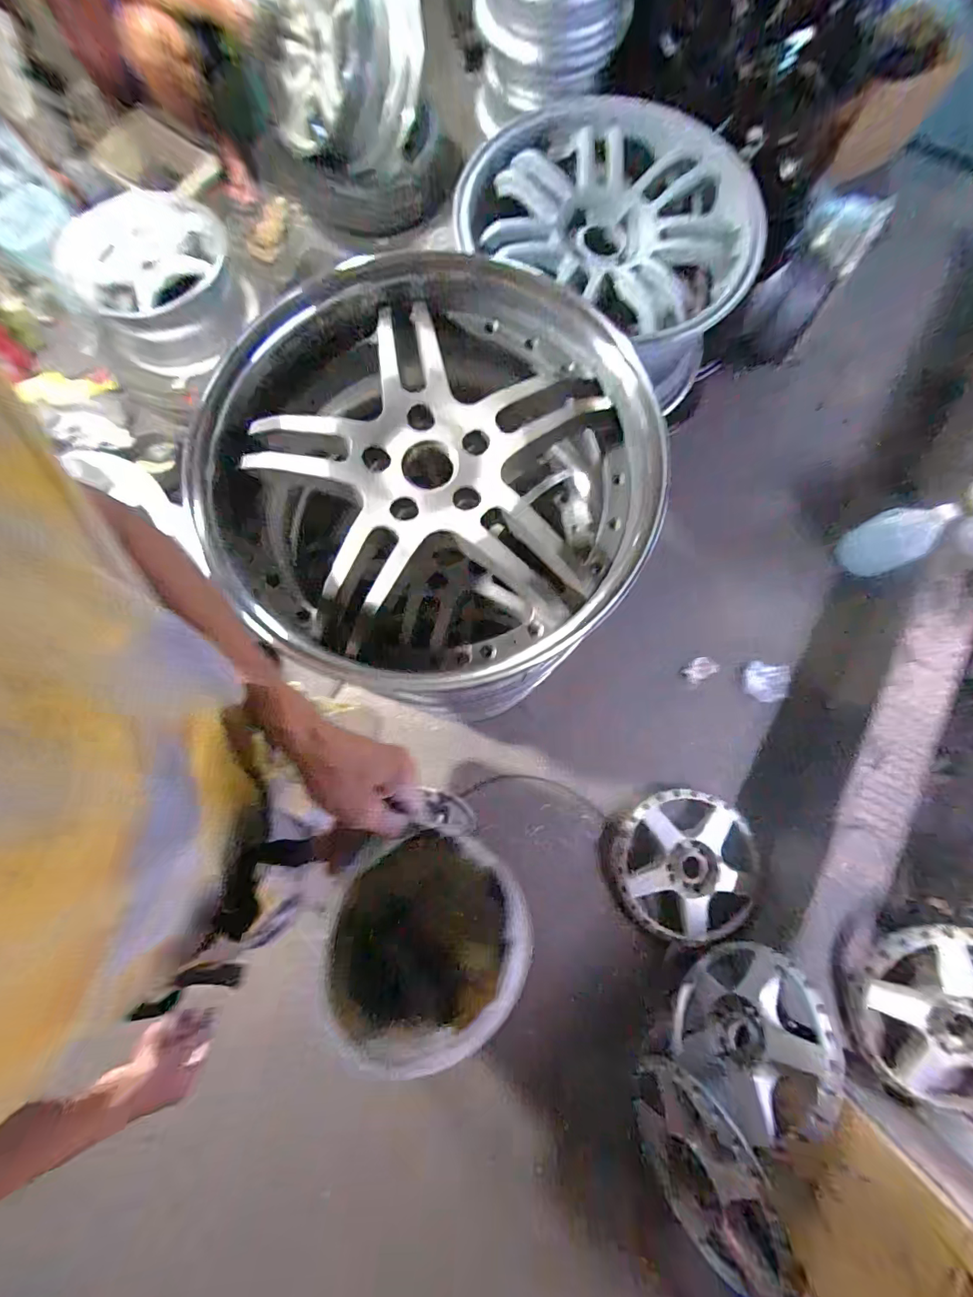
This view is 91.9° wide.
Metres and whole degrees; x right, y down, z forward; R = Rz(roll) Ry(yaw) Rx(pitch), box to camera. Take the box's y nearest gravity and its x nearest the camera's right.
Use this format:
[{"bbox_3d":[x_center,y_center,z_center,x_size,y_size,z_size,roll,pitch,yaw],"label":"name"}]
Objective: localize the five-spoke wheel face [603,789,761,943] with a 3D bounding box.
[{"bbox_3d":[0.510,0.559,1.221,0.377,0.094,0.348,0,80,0],"label":"five-spoke wheel face"}]

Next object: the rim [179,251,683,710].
[{"bbox_3d":[-0.066,-0.187,0.614,0.438,0.275,0.491,40,82,7],"label":"rim"}]

